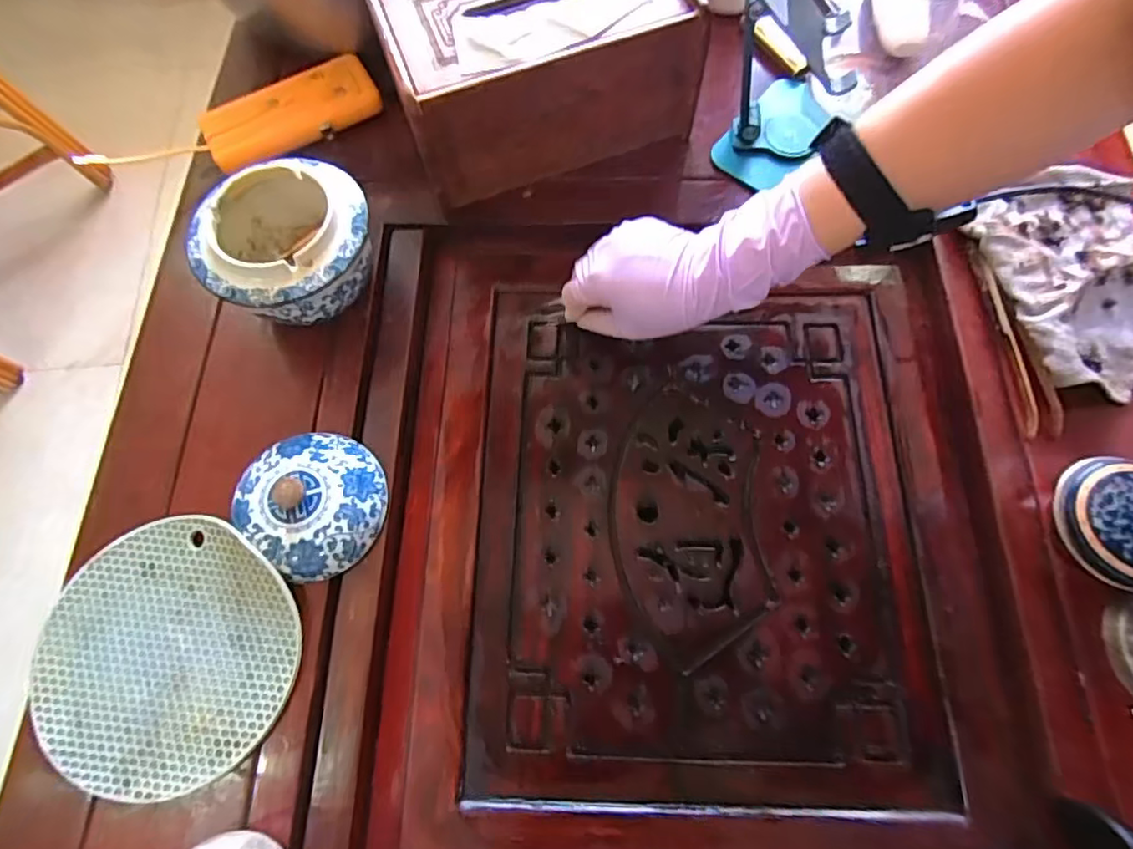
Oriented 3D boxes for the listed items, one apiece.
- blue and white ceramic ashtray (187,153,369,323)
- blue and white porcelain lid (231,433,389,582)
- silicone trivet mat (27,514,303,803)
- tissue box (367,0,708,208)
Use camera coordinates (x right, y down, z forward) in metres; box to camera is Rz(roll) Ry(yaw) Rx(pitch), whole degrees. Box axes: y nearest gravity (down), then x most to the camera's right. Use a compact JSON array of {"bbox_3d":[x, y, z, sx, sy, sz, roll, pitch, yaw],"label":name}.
[{"bbox_3d":[-0.192,-0.123,0.424,0.114,0.067,0.108,-27,71,-8],"label":"blue and white ceramic ashtray"},{"bbox_3d":[-0.165,0.046,0.388,0.091,0.034,0.085,0,69,1],"label":"blue and white porcelain lid"},{"bbox_3d":[-0.247,0.138,0.369,0.159,0.014,0.155,-6,70,0],"label":"silicone trivet mat"},{"bbox_3d":[-0.024,-0.284,0.470,0.212,0.104,0.126,-20,70,-6],"label":"tissue box"}]

